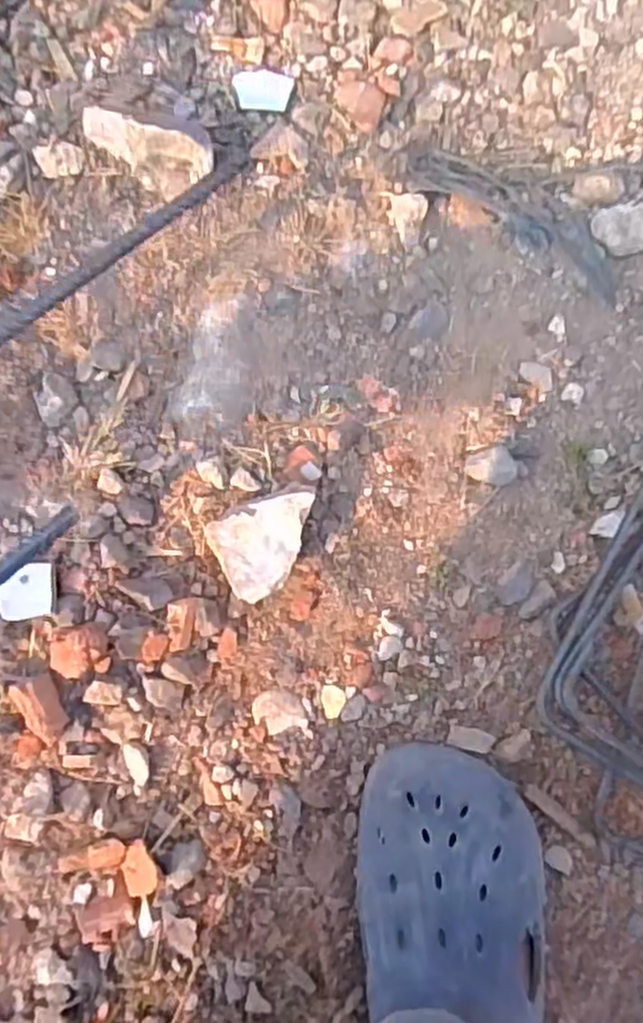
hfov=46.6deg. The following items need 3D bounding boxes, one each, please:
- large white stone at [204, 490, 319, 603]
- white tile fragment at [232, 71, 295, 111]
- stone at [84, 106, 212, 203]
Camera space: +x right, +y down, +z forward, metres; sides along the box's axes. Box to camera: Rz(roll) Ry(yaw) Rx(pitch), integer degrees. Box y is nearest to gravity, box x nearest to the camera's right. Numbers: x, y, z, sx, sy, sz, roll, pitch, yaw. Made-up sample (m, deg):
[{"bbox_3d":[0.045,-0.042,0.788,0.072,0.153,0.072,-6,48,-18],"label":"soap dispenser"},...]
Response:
[{"bbox_3d":[-0.033,0.022,0.492,0.069,0.028,0.057,-24,87,-7],"label":"large white stone"},{"bbox_3d":[-0.042,-0.308,0.546,0.043,0.004,0.031,-1,85,-5],"label":"white tile fragment"},{"bbox_3d":[-0.120,-0.247,0.511,0.086,0.025,0.042,19,122,-14],"label":"stone"}]

